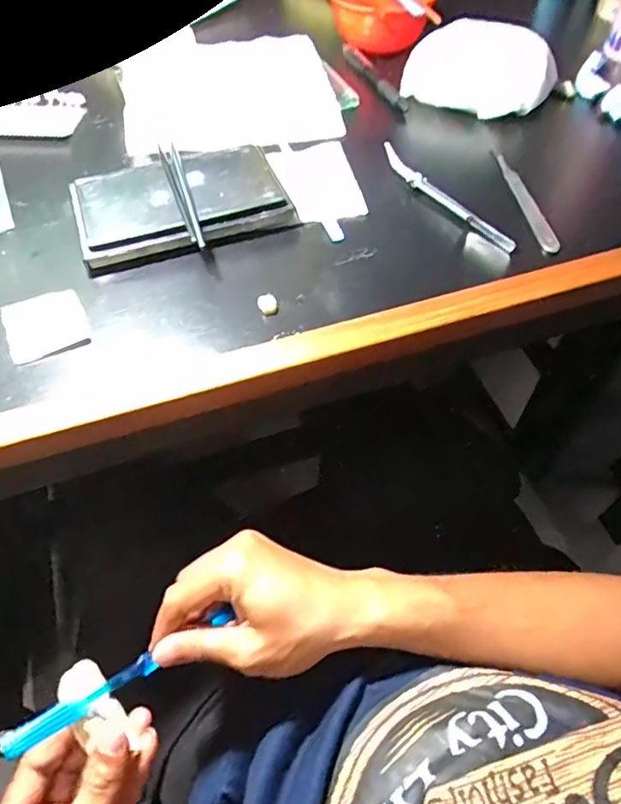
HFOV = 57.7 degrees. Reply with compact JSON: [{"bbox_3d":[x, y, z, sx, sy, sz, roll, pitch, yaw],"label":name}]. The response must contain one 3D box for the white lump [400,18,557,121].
[{"bbox_3d":[0.158,-0.307,0.525,0.128,0.052,0.086,27,59,18],"label":"white lump"}]

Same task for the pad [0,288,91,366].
[{"bbox_3d":[-0.172,-0.050,0.366,0.048,0.008,0.048,-23,58,-15],"label":"pad"}]

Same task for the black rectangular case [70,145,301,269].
[{"bbox_3d":[-0.097,-0.150,0.422,0.150,0.022,0.094,-19,57,-13],"label":"black rectangular case"}]

